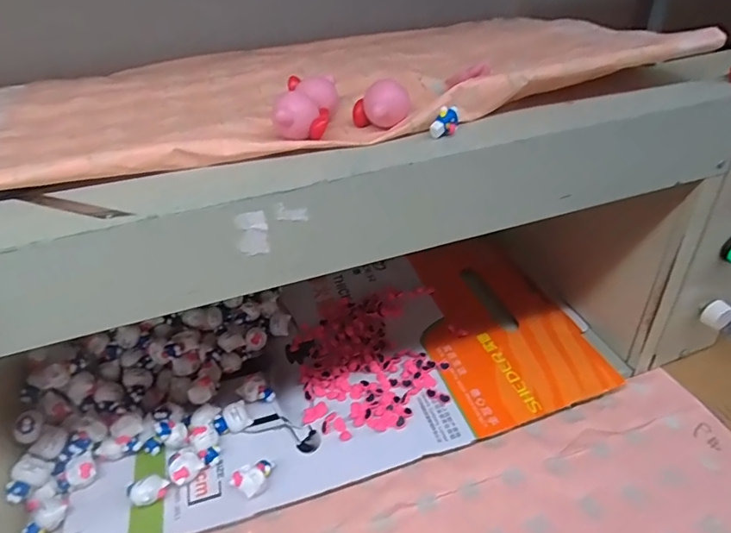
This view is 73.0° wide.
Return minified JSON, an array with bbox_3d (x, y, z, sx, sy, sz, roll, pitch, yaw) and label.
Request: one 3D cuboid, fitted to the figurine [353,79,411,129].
[{"bbox_3d":[0.009,-0.100,0.309,0.036,0.023,0.024,-1,39,8],"label":"figurine"}]

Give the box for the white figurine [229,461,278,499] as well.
[{"bbox_3d":[-0.091,0.178,0.412,0.036,0.020,0.024,-28,45,-27],"label":"white figurine"}]

